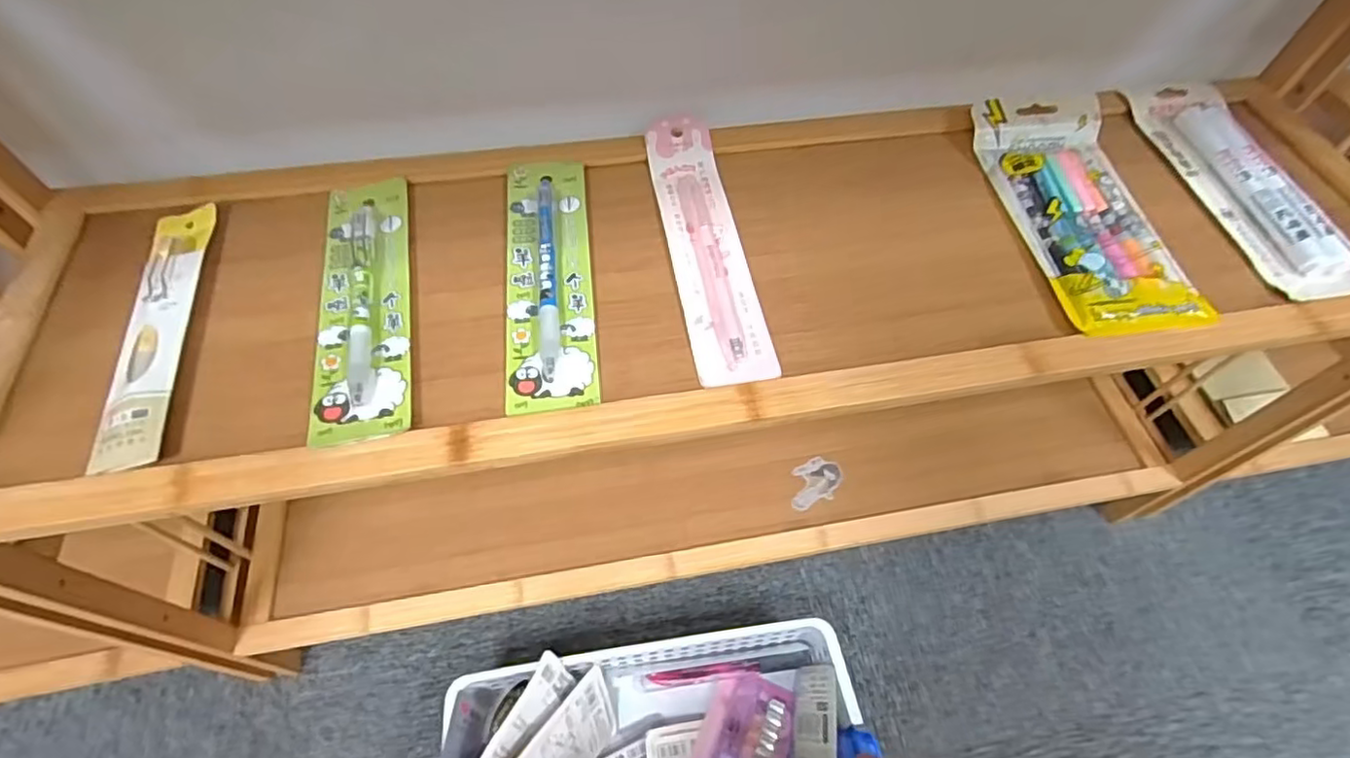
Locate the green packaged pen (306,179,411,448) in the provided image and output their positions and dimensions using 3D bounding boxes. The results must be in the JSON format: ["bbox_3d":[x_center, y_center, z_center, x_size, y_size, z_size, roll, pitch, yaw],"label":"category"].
[{"bbox_3d":[-0.175,-0.048,0.355,0.049,0.014,0.181,-10,58,-9],"label":"green packaged pen"}]

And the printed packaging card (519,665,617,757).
[{"bbox_3d":[-0.091,0.313,0.529,0.006,0.079,0.118,0,24,33],"label":"printed packaging card"}]

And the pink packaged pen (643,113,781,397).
[{"bbox_3d":[0.018,-0.088,0.386,0.044,0.016,0.203,-8,58,-7],"label":"pink packaged pen"}]

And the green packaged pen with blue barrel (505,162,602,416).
[{"bbox_3d":[-0.074,-0.065,0.368,0.050,0.017,0.180,-5,57,-6],"label":"green packaged pen with blue barrel"}]

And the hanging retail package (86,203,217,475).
[{"bbox_3d":[-0.279,-0.032,0.342,0.033,0.011,0.172,-9,58,-8],"label":"hanging retail package"}]

